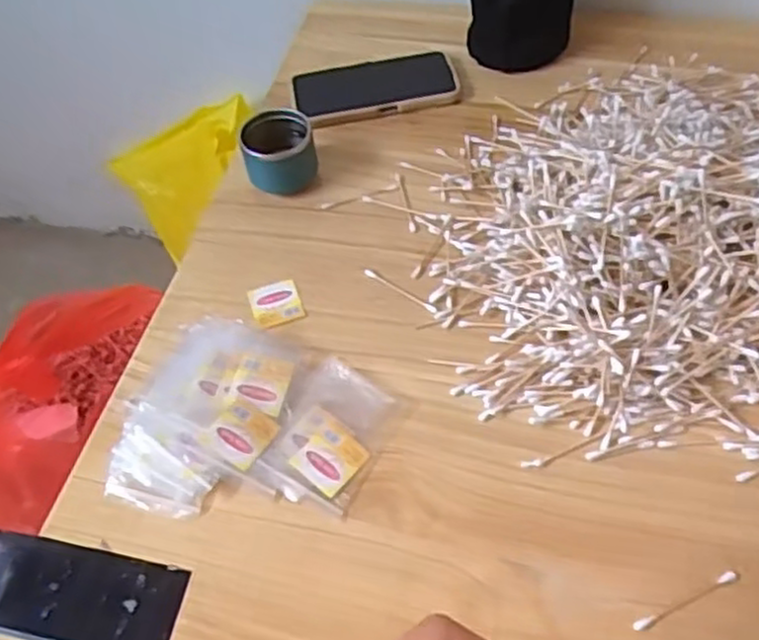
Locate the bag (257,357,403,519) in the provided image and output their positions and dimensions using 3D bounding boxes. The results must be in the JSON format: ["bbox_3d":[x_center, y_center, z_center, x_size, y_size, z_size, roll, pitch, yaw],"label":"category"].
[{"bbox_3d":[-0.032,0.078,0.511,0.067,0.008,0.103,18,57,17],"label":"bag"}]

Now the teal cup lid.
[{"bbox_3d":[-0.089,-0.149,0.650,0.064,0.055,0.059,-10,54,-2],"label":"teal cup lid"}]

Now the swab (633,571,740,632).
[{"bbox_3d":[0.180,0.164,0.431,0.073,0.004,0.007,-22,55,-11],"label":"swab"}]

